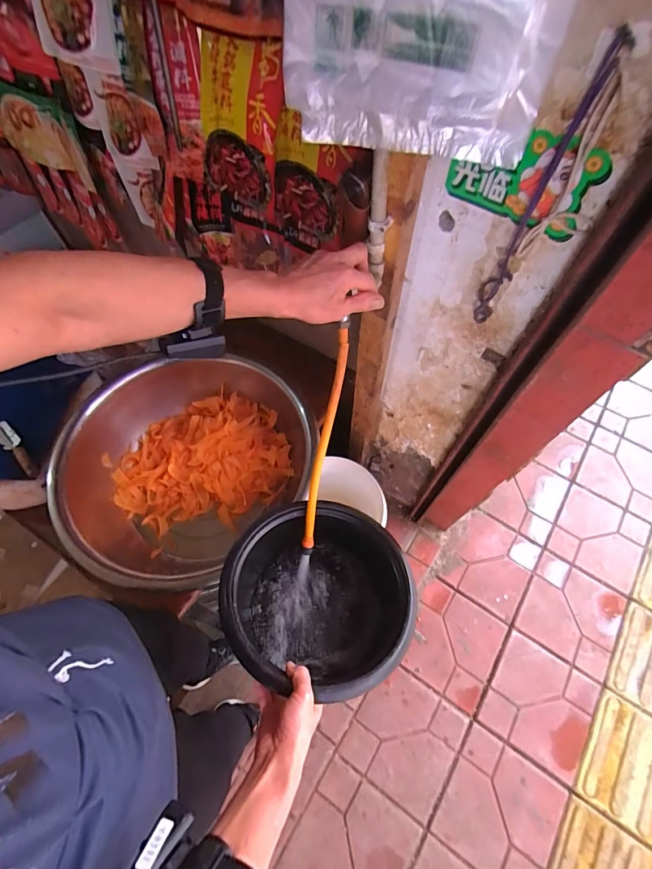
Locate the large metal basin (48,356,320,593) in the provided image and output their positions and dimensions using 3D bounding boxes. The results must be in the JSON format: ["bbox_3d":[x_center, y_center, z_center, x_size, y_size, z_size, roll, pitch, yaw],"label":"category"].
[{"bbox_3d":[-0.344,0.060,0.955,0.495,0.262,0.531,0,63,1],"label":"large metal basin"}]

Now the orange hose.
[{"bbox_3d":[-0.004,0.019,0.655,0.028,0.403,0.038,13,20,8],"label":"orange hose"}]

